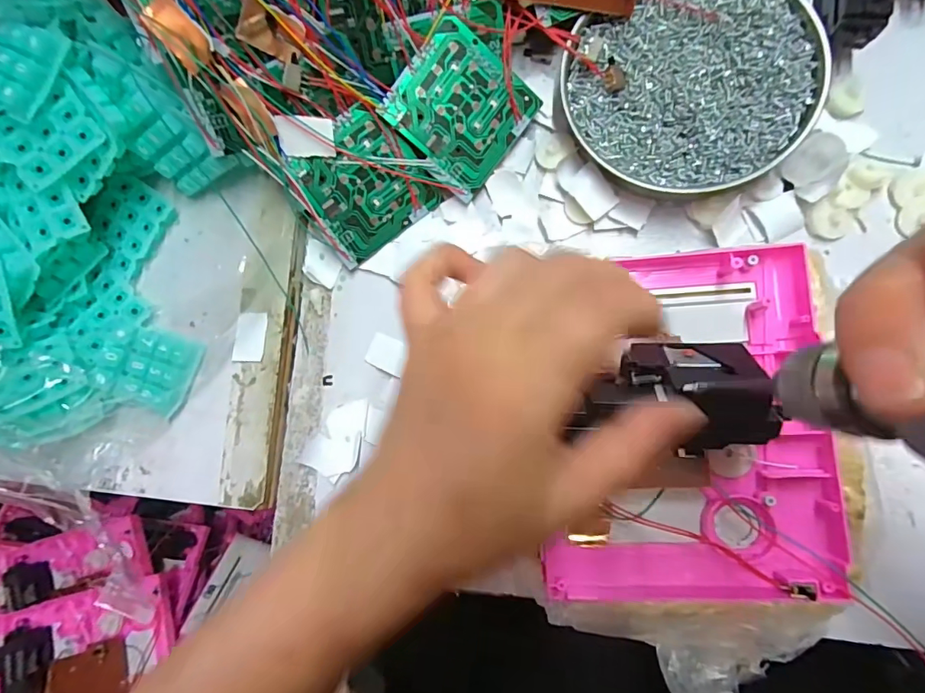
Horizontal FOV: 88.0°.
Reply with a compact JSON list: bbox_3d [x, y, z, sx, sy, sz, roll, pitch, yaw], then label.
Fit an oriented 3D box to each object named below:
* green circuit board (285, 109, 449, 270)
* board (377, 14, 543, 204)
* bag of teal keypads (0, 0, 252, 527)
[{"bbox_3d":[-0.058,-0.096,0.286,0.075,0.007,0.069,-37,111,0],"label":"green circuit board"},{"bbox_3d":[-0.002,-0.137,0.279,0.072,0.004,0.074,36,97,-16],"label":"board"},{"bbox_3d":[-0.237,-0.069,0.274,0.176,0.087,0.282,17,87,10],"label":"bag of teal keypads"}]

